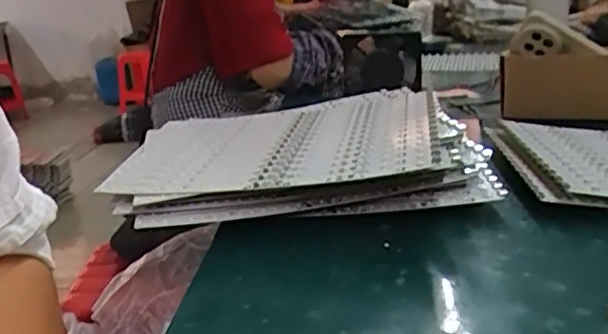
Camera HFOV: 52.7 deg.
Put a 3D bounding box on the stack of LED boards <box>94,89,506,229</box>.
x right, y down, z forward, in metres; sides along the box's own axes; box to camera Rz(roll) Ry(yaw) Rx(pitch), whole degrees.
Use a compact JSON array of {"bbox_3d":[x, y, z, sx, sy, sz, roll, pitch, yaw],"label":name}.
[{"bbox_3d":[-0.007,-0.014,0.617,0.336,0.065,0.315,-4,16,-4],"label":"stack of LED boards"}]

